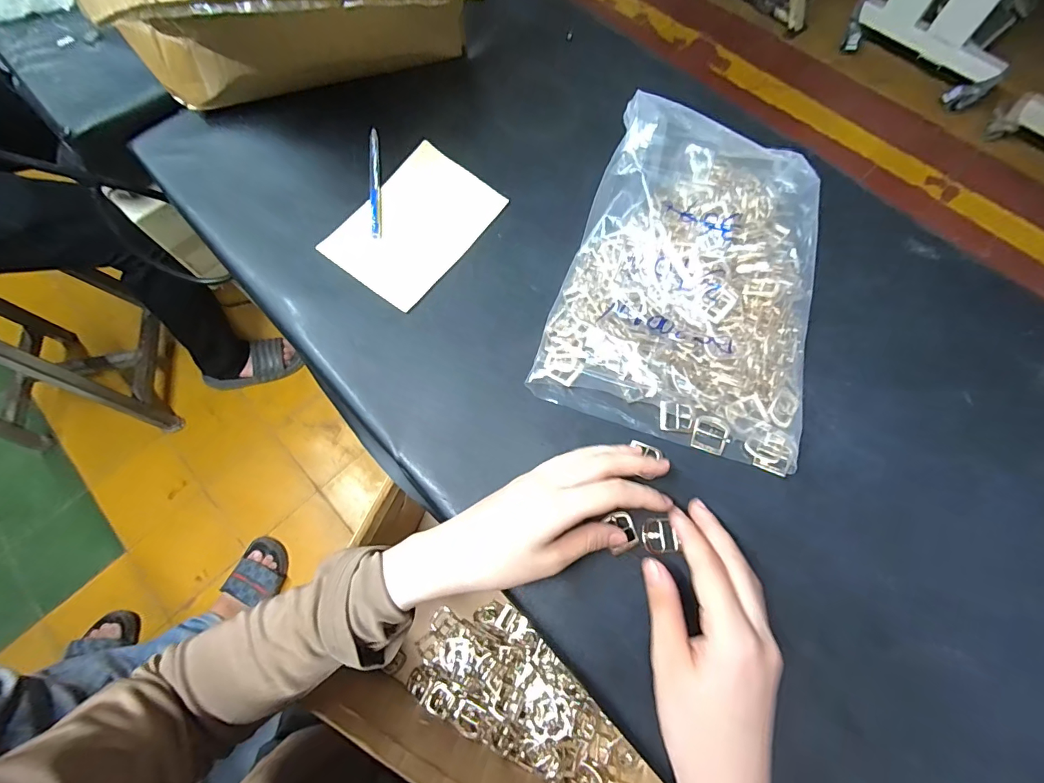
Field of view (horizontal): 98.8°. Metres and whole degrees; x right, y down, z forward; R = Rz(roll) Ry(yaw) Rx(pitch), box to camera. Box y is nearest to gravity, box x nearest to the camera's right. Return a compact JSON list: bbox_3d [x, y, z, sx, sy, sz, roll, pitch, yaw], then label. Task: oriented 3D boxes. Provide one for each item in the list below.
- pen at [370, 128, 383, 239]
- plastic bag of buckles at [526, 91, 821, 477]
[{"bbox_3d":[-0.145,-0.206,0.439,0.012,0.007,0.127,-7,70,-2],"label":"pen"},{"bbox_3d":[0.146,-0.107,0.360,0.203,0.065,0.286,18,71,7],"label":"plastic bag of buckles"}]

